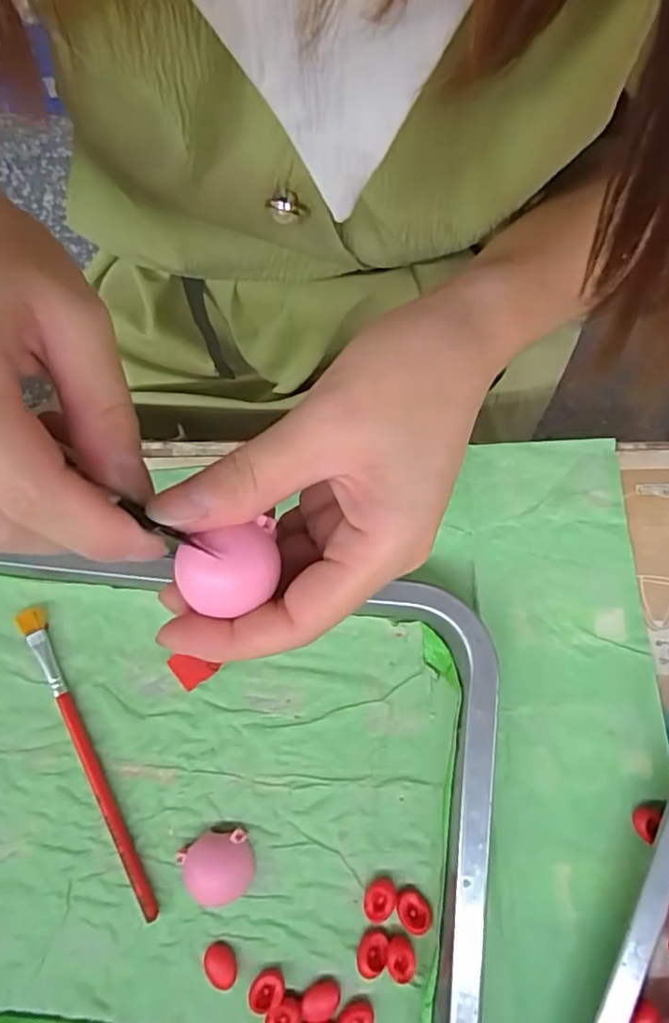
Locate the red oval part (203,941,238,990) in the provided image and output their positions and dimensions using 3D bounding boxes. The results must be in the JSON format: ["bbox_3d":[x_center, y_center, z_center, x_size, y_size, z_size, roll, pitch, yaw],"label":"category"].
[{"bbox_3d":[-0.046,0.184,0.238,0.012,0.005,0.015,-31,78,-5],"label":"red oval part"}]

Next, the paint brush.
[{"bbox_3d":[-0.108,0.106,0.258,0.011,0.007,0.140,-28,78,-5],"label":"paint brush"}]

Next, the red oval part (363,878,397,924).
[{"bbox_3d":[0.019,0.160,0.242,0.012,0.005,0.016,11,78,4],"label":"red oval part"}]

